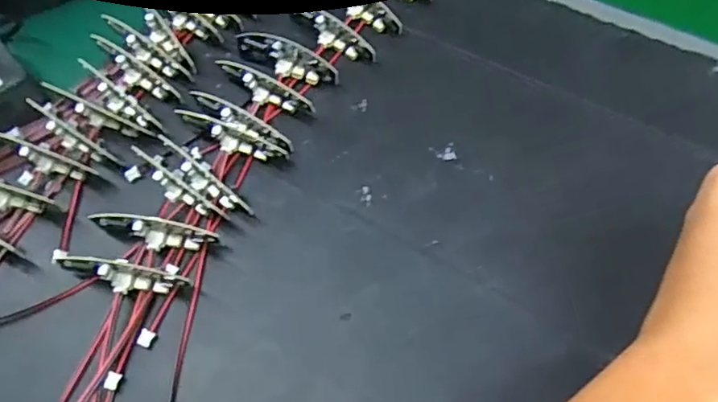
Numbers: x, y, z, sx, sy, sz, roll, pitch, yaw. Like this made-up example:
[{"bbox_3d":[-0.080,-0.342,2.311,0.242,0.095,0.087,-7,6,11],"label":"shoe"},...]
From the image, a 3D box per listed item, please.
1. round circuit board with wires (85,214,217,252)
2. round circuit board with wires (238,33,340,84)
[{"bbox_3d":[-0.100,0.017,0.275,0.059,0.030,0.010,6,62,6],"label":"round circuit board with wires"},{"bbox_3d":[-0.043,-0.083,0.325,0.063,0.026,0.013,14,63,10],"label":"round circuit board with wires"}]

